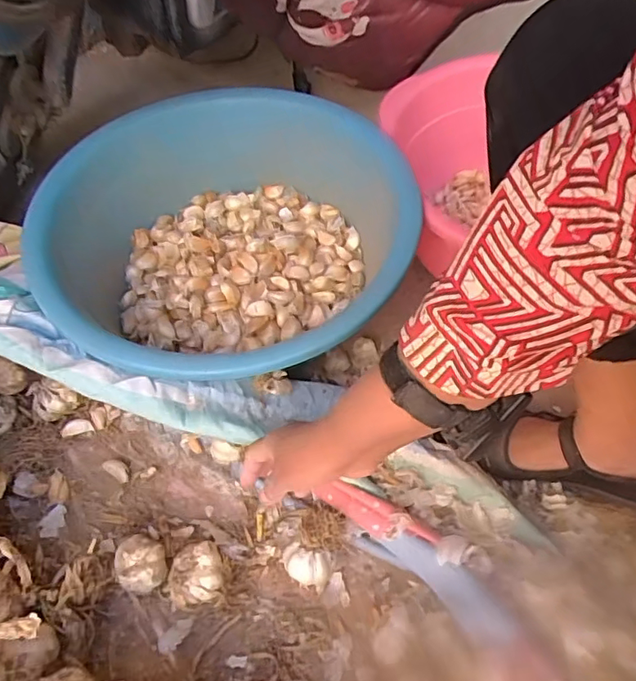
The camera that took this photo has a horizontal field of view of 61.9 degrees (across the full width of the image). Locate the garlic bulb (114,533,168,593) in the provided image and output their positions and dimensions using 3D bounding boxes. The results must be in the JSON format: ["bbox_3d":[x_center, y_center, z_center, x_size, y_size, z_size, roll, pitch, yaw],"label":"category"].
[{"bbox_3d":[-0.174,0.221,0.527,0.049,0.037,0.053,-11,58,-9],"label":"garlic bulb"}]

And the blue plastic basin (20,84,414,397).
[{"bbox_3d":[-0.108,-0.125,0.669,0.427,0.144,0.440,1,57,-1],"label":"blue plastic basin"}]

